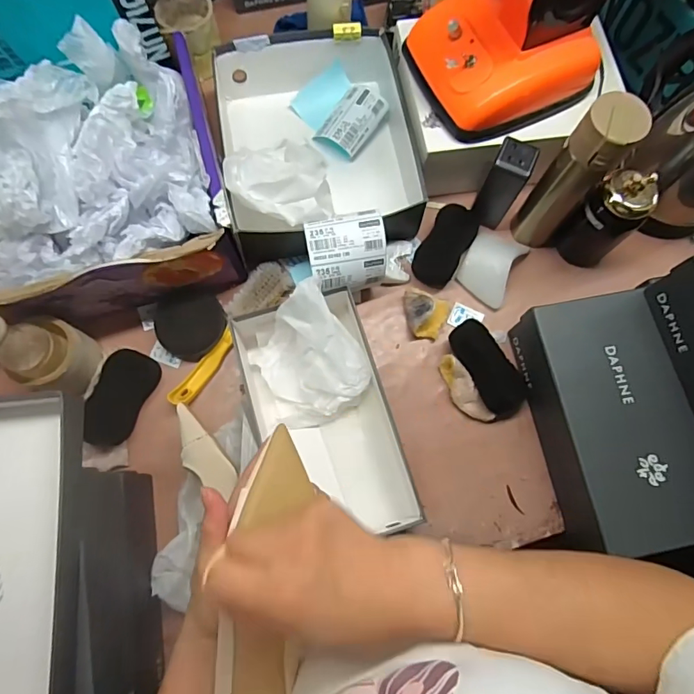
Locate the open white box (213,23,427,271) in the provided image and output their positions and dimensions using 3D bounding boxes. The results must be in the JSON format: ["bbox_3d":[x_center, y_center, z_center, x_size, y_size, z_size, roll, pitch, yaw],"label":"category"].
[{"bbox_3d":[-0.041,-0.295,0.700,0.263,0.141,0.312,-8,76,-4],"label":"open white box"}]

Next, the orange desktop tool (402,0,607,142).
[{"bbox_3d":[0.197,-0.395,0.542,0.184,0.204,0.174,-28,78,-8],"label":"orange desktop tool"}]

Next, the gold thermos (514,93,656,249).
[{"bbox_3d":[0.277,-0.203,0.590,0.069,0.230,0.055,37,77,8],"label":"gold thermos"}]

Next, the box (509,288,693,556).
[{"bbox_3d":[0.325,0.089,0.589,0.157,0.106,0.283,-7,76,-3],"label":"box"}]

